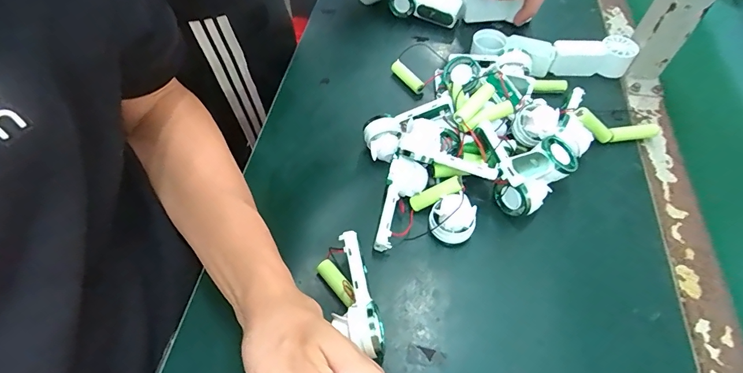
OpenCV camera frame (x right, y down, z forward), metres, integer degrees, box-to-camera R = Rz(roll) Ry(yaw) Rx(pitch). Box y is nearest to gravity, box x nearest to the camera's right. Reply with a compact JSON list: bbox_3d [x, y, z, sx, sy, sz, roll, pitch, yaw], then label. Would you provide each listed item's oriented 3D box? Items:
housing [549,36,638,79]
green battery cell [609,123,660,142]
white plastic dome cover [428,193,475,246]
[{"bbox_3d":[0.262,-0.155,0.487,0.095,0.034,0.043,-1,57,-2],"label":"housing"},{"bbox_3d":[0.277,-0.056,0.426,0.058,0.016,0.015,-7,56,-4],"label":"green battery cell"},{"bbox_3d":[0.072,0.031,0.364,0.038,0.037,0.036,-10,57,-8],"label":"white plastic dome cover"}]

